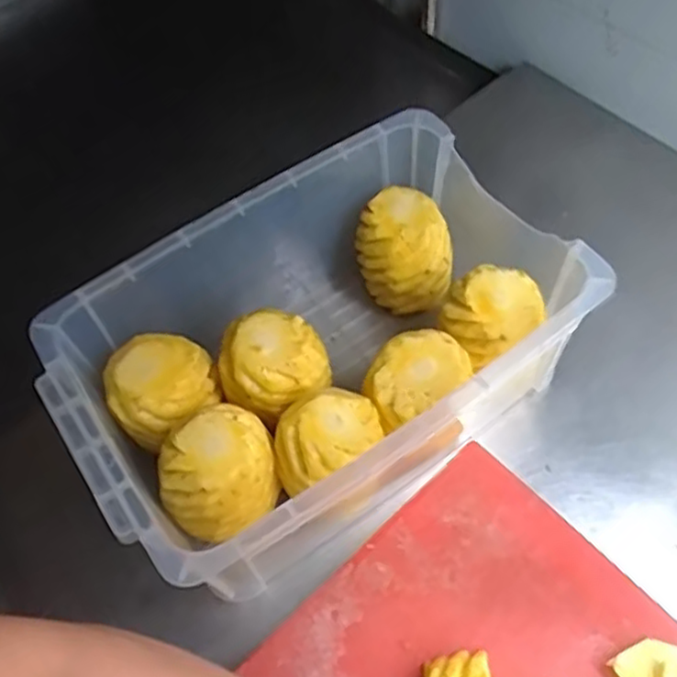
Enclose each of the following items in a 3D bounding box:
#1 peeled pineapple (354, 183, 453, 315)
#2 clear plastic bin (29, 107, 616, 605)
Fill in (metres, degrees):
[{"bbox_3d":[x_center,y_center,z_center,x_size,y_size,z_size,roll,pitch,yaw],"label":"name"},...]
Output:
[{"bbox_3d":[0.060,-0.080,0.655,0.078,0.103,0.070,-14,59,-5],"label":"peeled pineapple"},{"bbox_3d":[-0.013,0.014,0.577,0.384,0.151,0.248,-32,62,-15],"label":"clear plastic bin"}]

